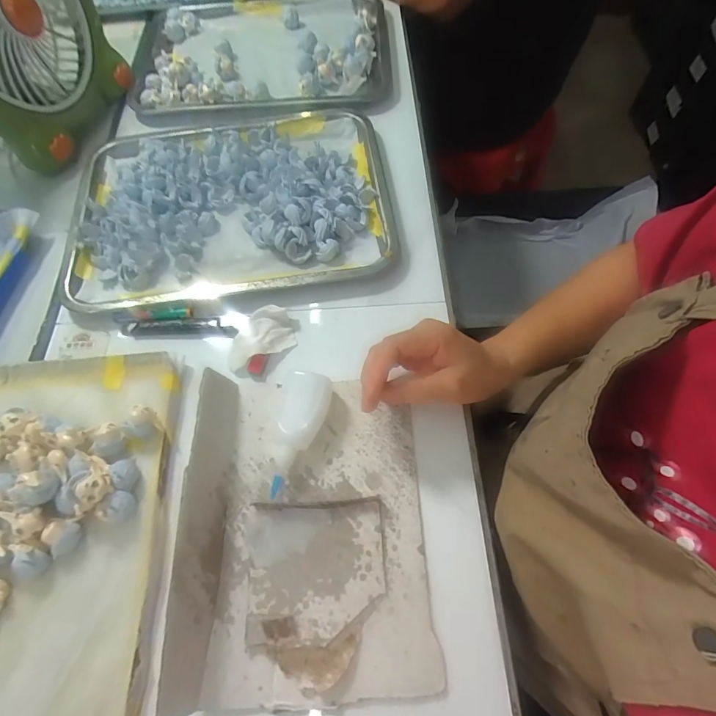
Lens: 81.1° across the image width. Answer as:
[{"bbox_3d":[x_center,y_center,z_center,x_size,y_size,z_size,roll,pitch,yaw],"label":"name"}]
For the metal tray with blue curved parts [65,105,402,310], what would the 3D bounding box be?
[{"bbox_3d":[-0.142,-0.178,0.469,0.345,0.029,0.250,-5,64,0],"label":"metal tray with blue curved parts"}]

